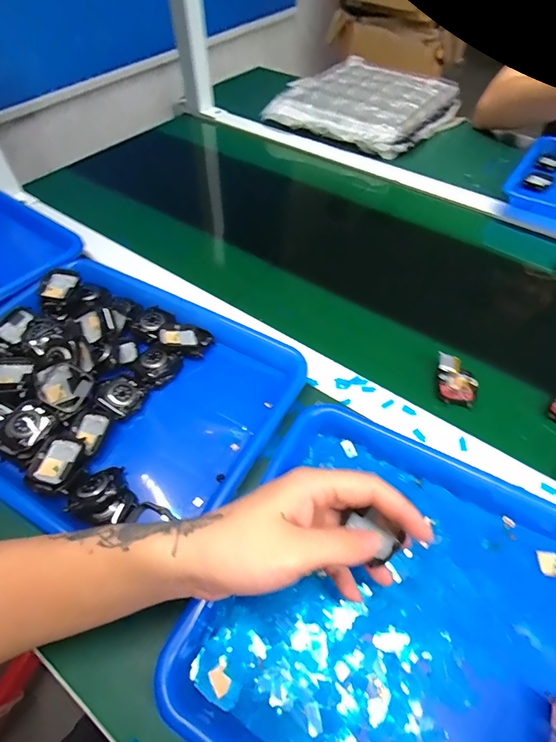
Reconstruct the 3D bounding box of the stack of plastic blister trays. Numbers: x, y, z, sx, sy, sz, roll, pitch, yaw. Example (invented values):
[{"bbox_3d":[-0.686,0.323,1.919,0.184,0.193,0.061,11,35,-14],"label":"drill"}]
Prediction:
[{"bbox_3d":[0.180,-0.532,0.777,0.292,0.051,0.308,32,60,21],"label":"stack of plastic blister trays"}]

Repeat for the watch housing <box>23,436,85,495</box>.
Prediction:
[{"bbox_3d":[-0.188,0.079,0.332,0.039,0.010,0.049,16,55,11],"label":"watch housing"}]

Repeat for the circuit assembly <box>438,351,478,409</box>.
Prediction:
[{"bbox_3d":[0.187,0.010,0.406,0.040,0.015,0.054,8,54,6],"label":"circuit assembly"}]

